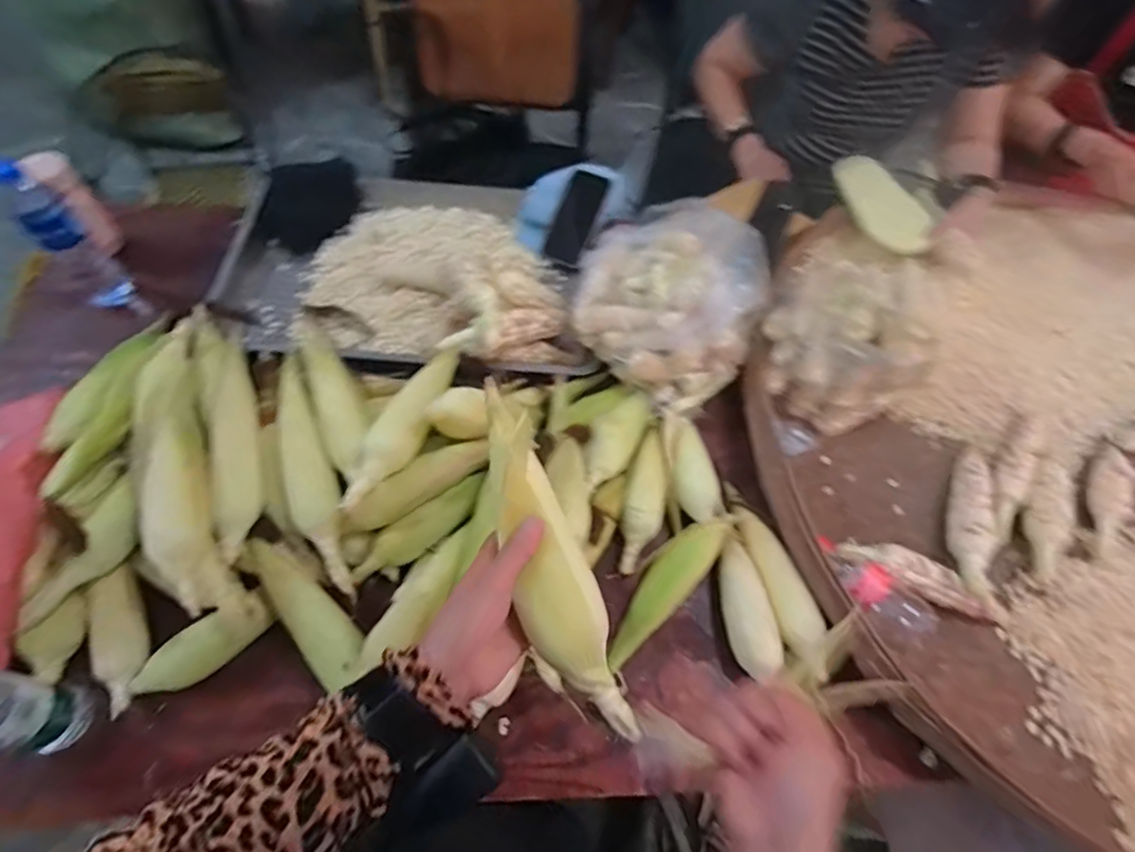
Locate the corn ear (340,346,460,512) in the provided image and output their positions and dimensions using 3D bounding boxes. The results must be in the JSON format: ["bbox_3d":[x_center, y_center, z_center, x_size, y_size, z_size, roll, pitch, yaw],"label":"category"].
[{"bbox_3d":[-0.186,-0.012,0.724,0.060,0.056,0.259,19,60,5],"label":"corn ear"}]

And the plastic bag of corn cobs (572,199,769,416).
[{"bbox_3d":[0.154,-0.192,0.861,0.256,0.146,0.251,31,62,12],"label":"plastic bag of corn cobs"}]

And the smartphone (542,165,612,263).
[{"bbox_3d":[0.015,-0.357,1.030,0.060,0.152,0.008,21,20,-13],"label":"smartphone"}]

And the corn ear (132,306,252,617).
[{"bbox_3d":[-0.445,0.029,0.689,0.077,0.092,0.389,-14,63,-13],"label":"corn ear"}]

